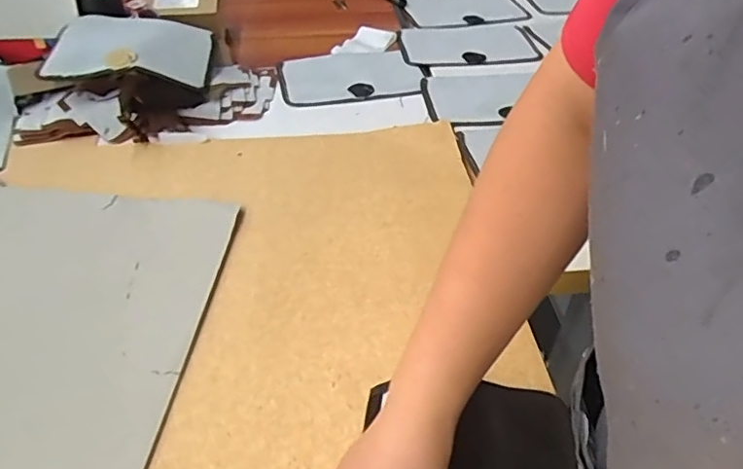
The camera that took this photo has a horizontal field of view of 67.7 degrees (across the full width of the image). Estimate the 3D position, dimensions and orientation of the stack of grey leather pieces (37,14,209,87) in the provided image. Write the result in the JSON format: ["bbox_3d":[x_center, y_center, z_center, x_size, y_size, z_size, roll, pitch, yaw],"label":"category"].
[{"bbox_3d":[-0.340,-0.242,0.775,0.228,0.071,0.147,-8,43,-9],"label":"stack of grey leather pieces"}]

